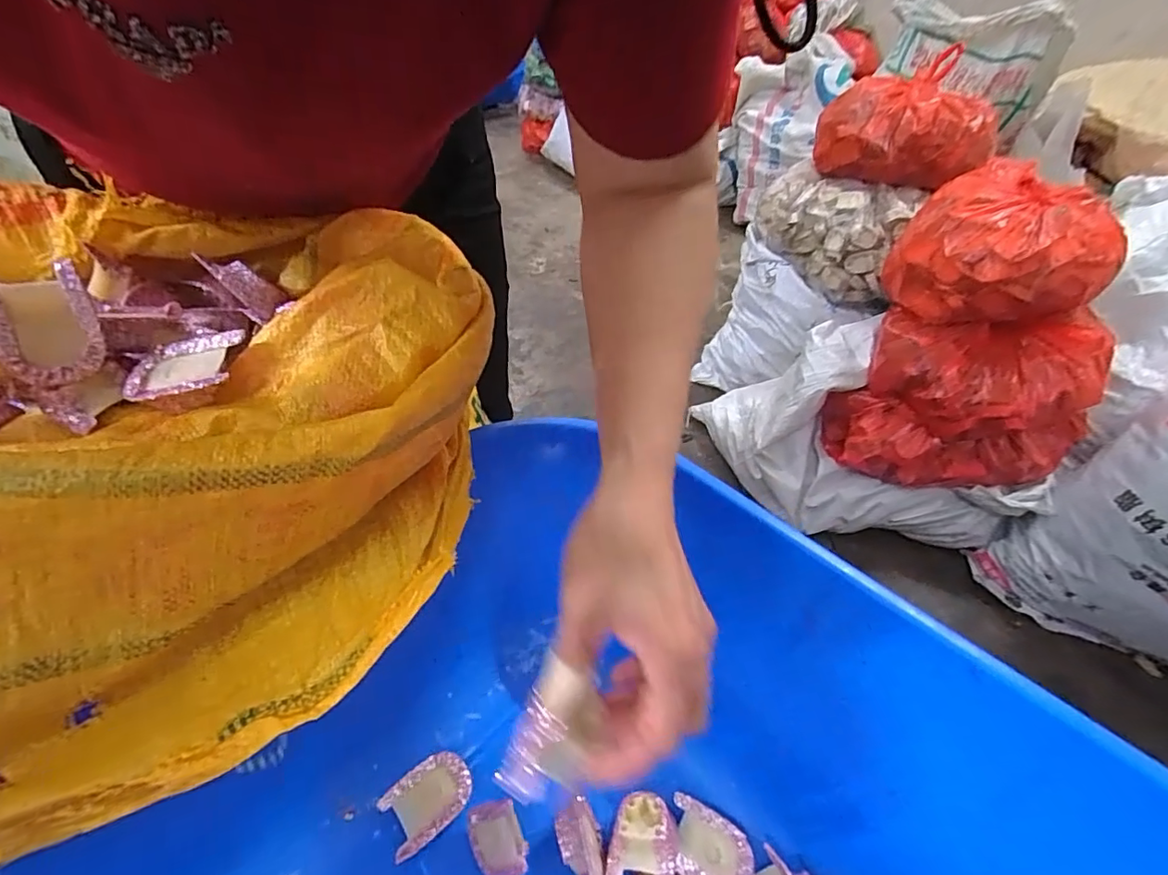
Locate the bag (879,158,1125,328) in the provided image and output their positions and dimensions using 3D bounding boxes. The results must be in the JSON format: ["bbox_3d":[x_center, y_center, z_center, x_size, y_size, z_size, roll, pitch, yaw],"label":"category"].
[{"bbox_3d":[0.666,-0.301,0.871,0.245,0.182,0.261,-3,46,-6],"label":"bag"}]

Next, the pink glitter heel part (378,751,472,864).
[{"bbox_3d":[-0.101,0.236,0.350,0.055,0.020,0.040,-30,55,-28],"label":"pink glitter heel part"}]

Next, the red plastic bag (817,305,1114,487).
[{"bbox_3d":[0.673,-0.062,0.939,0.380,0.260,0.215,3,46,-1],"label":"red plastic bag"}]

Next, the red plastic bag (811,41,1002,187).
[{"bbox_3d":[0.595,-0.575,1.014,0.218,0.163,0.267,-25,53,-25],"label":"red plastic bag"}]

